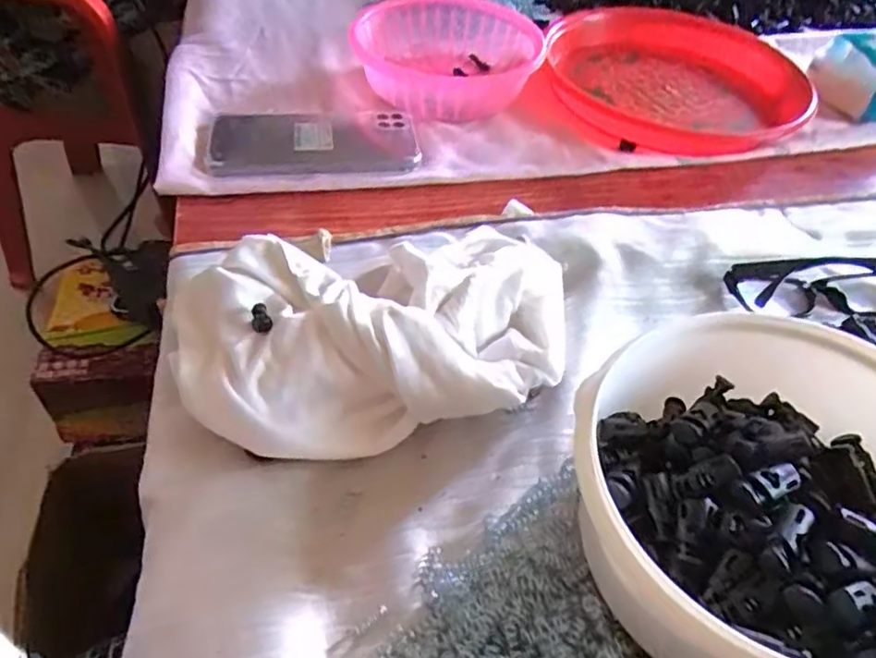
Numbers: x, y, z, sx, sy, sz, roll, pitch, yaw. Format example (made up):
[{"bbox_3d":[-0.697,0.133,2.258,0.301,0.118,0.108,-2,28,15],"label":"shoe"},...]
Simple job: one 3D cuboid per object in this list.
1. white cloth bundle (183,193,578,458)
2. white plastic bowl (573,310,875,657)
[{"bbox_3d":[-0.033,-0.005,0.346,0.216,0.063,0.140,-10,50,-15],"label":"white cloth bundle"},{"bbox_3d":[0.137,0.072,0.269,0.156,0.087,0.162,3,48,-4],"label":"white plastic bowl"}]

